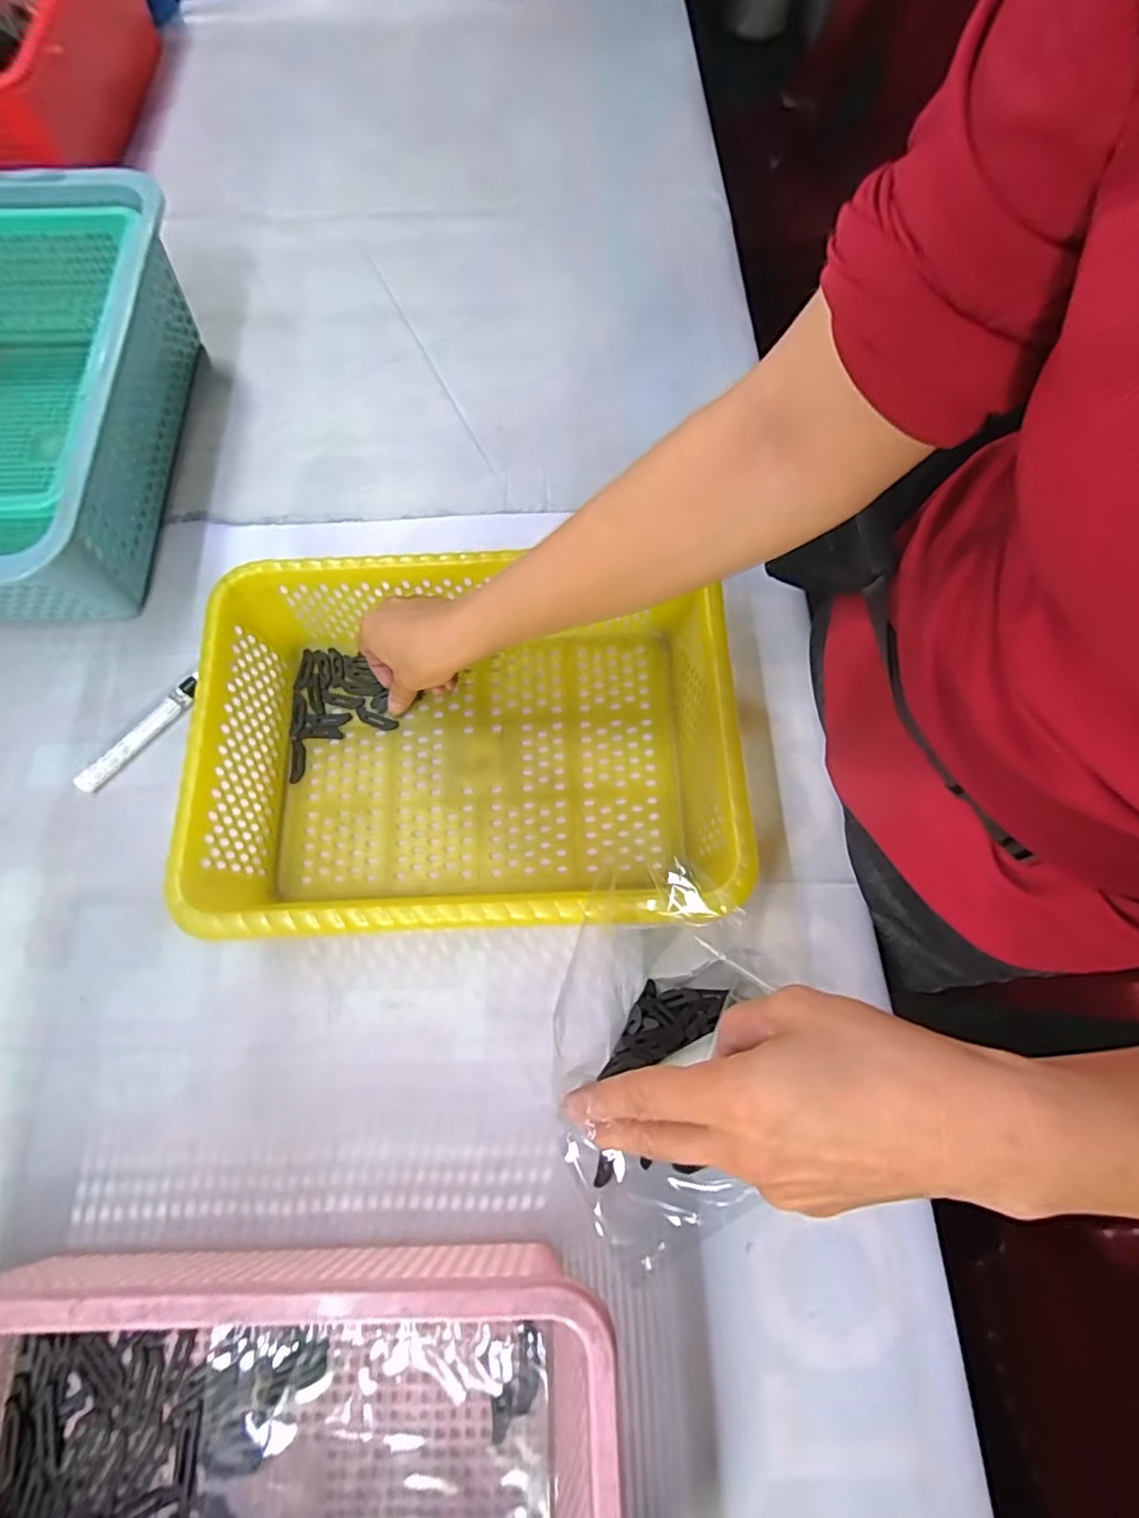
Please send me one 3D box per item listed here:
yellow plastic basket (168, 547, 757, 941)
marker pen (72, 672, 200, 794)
[{"bbox_3d":[-0.069,-0.010,0.428,0.341,0.095,0.247,-2,73,-1],"label":"yellow plastic basket"},{"bbox_3d":[-0.332,-0.020,0.473,0.016,0.013,0.114,40,77,11],"label":"marker pen"}]

